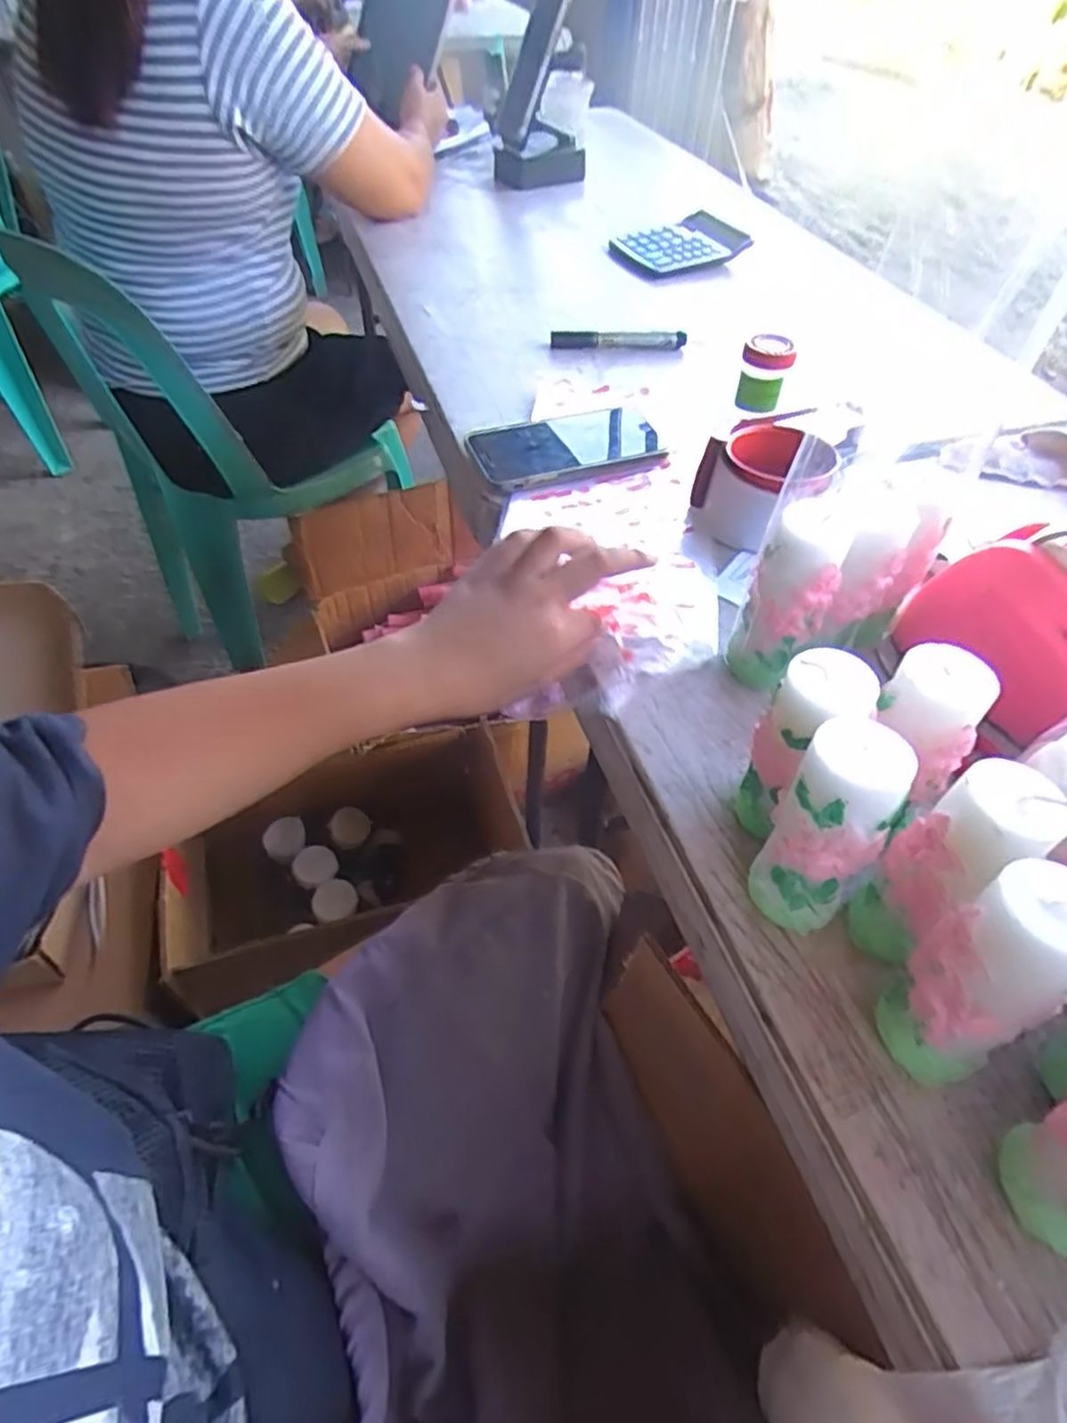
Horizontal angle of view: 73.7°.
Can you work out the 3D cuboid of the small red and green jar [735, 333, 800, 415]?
[{"bbox_3d":[0.198,-0.289,0.610,0.041,0.053,0.038,14,52,8],"label":"small red and green jar"}]

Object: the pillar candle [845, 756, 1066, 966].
[{"bbox_3d":[0.169,0.064,0.293,0.041,0.101,0.035,-22,56,-19],"label":"pillar candle"}]

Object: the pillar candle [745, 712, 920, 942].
[{"bbox_3d":[0.125,0.050,0.307,0.040,0.097,0.045,31,56,20],"label":"pillar candle"}]

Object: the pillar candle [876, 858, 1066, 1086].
[{"bbox_3d":[0.168,0.100,0.266,0.044,0.097,0.044,-23,56,-20],"label":"pillar candle"}]

